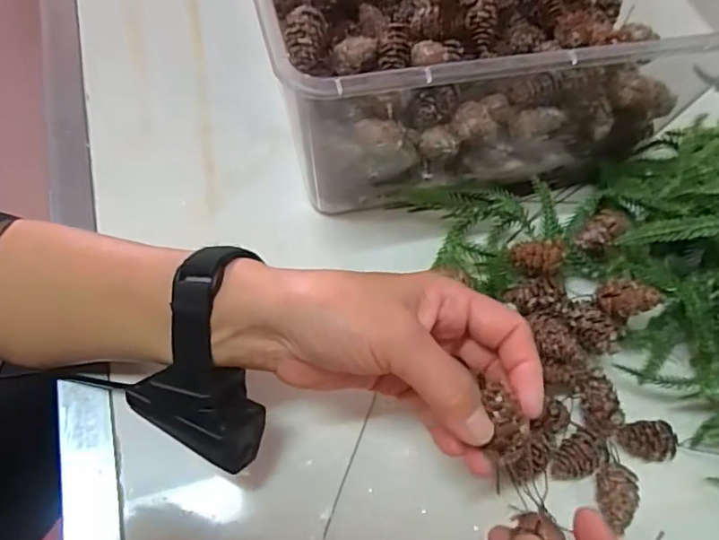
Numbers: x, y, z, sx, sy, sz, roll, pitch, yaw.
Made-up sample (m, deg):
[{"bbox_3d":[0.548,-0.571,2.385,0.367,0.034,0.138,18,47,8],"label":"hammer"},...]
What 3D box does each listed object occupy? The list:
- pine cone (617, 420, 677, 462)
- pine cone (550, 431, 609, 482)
[{"bbox_3d":[0.170,0.103,0.330,0.032,0.022,0.022,0,63,-5],"label":"pine cone"},{"bbox_3d":[0.126,0.109,0.320,0.035,0.016,0.021,-28,68,-18],"label":"pine cone"}]

